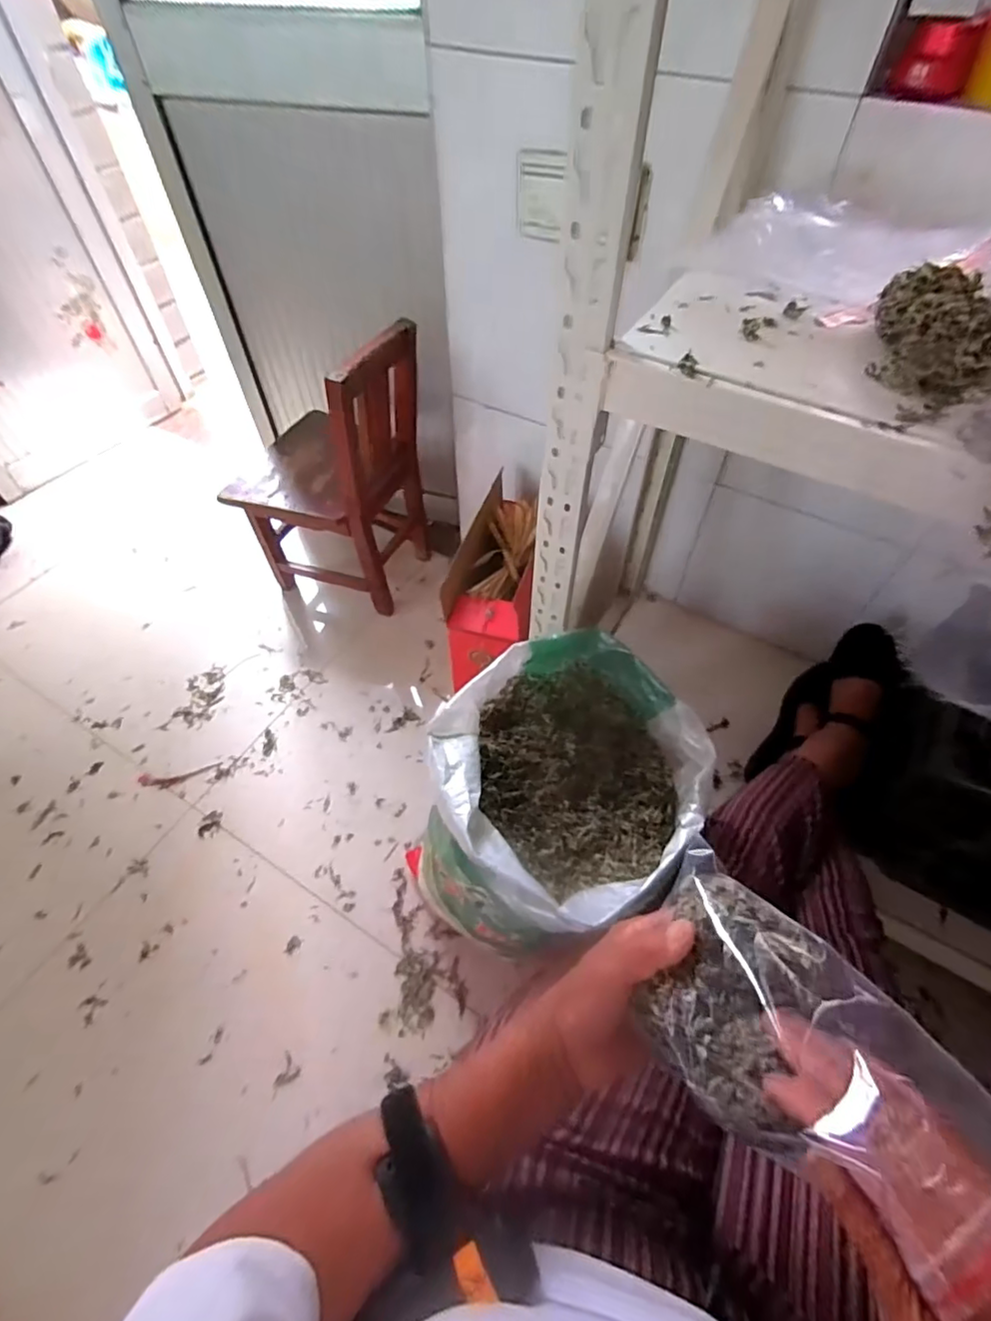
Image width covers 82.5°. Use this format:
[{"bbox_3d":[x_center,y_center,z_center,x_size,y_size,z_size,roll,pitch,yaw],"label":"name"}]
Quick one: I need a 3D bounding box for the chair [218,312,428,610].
[{"bbox_3d":[-0.361,-0.394,1.224,0.352,0.602,0.296,21,57,13],"label":"chair"}]

